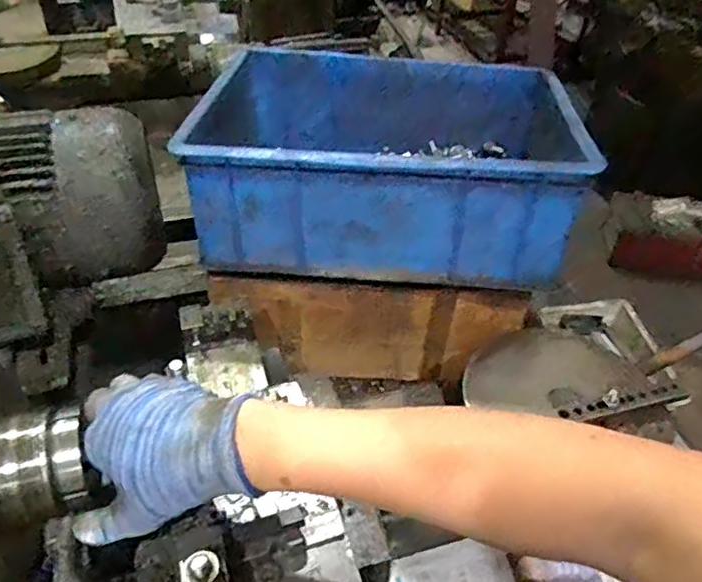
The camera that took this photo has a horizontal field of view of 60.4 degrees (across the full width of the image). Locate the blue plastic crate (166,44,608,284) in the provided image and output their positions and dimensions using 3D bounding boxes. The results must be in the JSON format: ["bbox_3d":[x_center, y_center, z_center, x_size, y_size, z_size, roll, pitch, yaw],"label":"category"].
[{"bbox_3d":[0.046,-0.163,0.696,0.383,0.136,0.306,5,41,2],"label":"blue plastic crate"}]

